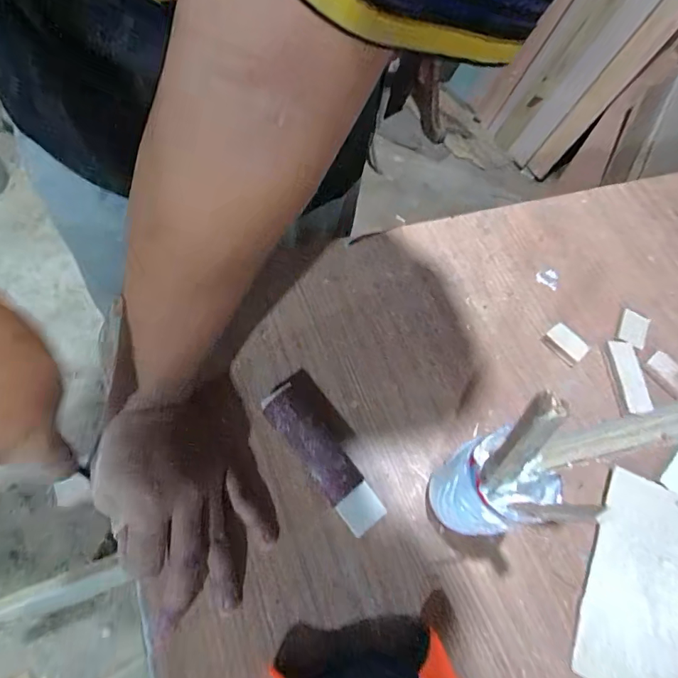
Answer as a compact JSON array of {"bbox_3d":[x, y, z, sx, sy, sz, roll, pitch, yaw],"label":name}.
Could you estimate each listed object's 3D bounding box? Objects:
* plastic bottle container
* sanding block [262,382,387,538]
[{"bbox_3d":[0.103,0.111,0.319,0.053,0.103,0.061,-39,75,-25],"label":"plastic bottle container"},{"bbox_3d":[-0.015,0.096,0.352,0.033,0.022,0.129,-34,72,-22],"label":"sanding block"}]

